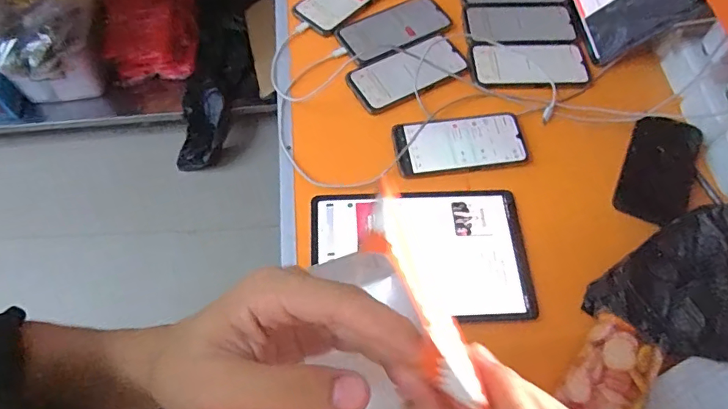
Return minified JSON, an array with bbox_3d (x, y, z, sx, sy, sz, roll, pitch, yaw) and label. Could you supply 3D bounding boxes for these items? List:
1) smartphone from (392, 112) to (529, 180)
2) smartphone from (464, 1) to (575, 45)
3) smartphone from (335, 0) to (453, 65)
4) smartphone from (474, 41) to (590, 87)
[{"bbox_3d":[0.125,-0.079,0.636,0.165,0.012,0.083,-6,63,-6],"label":"smartphone"},{"bbox_3d":[0.239,-0.279,0.744,0.164,0.007,0.083,-1,62,-3],"label":"smartphone"},{"bbox_3d":[0.046,-0.265,0.728,0.160,0.016,0.081,-24,66,-14],"label":"smartphone"},{"bbox_3d":[0.241,-0.205,0.707,0.161,0.011,0.085,-3,63,-4],"label":"smartphone"}]

